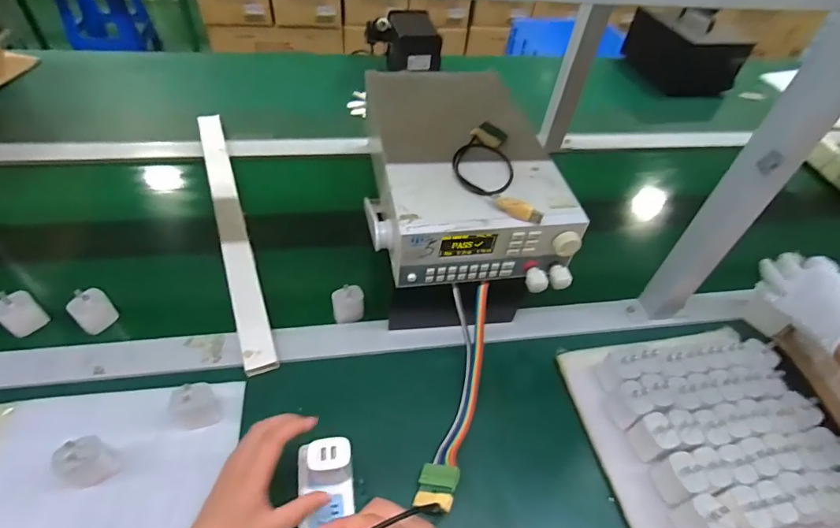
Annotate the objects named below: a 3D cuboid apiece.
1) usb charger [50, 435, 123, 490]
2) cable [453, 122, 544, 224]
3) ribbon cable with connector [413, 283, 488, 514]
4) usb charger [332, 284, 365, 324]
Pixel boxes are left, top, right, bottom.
[{"bbox_3d":[-0.334,0.201,0.454,0.039,0.053,0.042,23,50,15],"label":"usb charger"},{"bbox_3d":[0.082,-0.113,0.537,0.081,0.014,0.175,-2,49,-8],"label":"cable"},{"bbox_3d":[0.043,0.150,0.533,0.054,0.063,0.251,13,66,6],"label":"ribbon cable with connector"},{"bbox_3d":[-0.099,0.056,0.627,0.042,0.054,0.027,-7,50,-12],"label":"usb charger"}]

